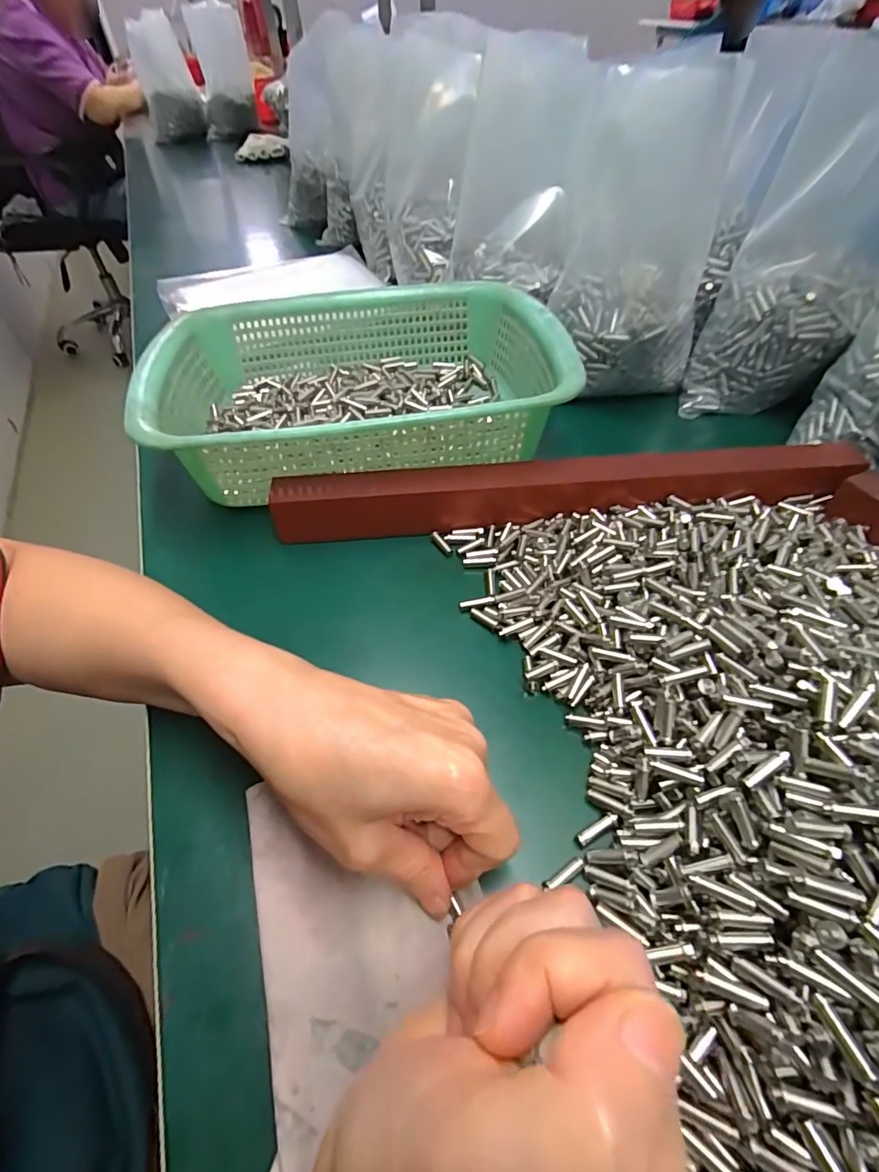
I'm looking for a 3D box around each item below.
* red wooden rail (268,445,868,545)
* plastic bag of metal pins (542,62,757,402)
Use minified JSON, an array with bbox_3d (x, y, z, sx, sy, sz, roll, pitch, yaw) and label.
[{"bbox_3d":[0.083,-0.066,0.342,0.383,0.037,0.029,-4,50,-2],"label":"red wooden rail"},{"bbox_3d":[0.158,-0.263,0.395,0.122,0.190,0.097,12,52,11],"label":"plastic bag of metal pins"}]

